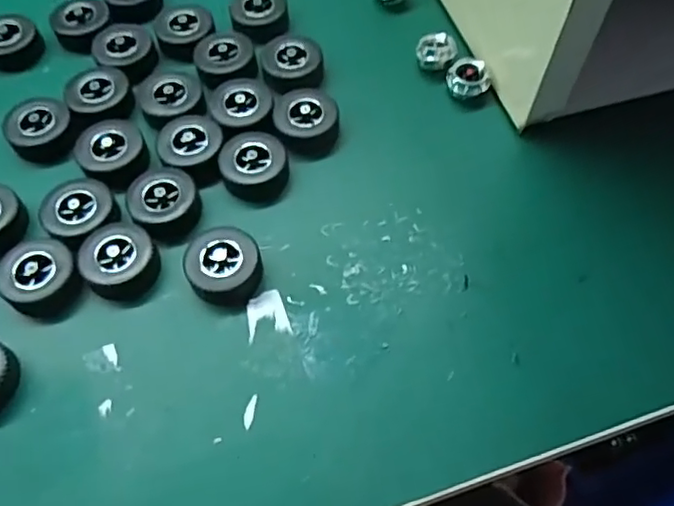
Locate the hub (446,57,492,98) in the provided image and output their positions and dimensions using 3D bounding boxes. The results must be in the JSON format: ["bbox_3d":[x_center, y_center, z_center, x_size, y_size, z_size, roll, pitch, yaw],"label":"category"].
[{"bbox_3d":[0.081,-0.105,0.375,0.025,0.019,0.022,13,60,10],"label":"hub"}]

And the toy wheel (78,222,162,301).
[{"bbox_3d":[-0.113,0.003,0.317,0.037,0.019,0.034,-1,59,2],"label":"toy wheel"}]

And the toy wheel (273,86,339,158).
[{"bbox_3d":[-0.017,-0.078,0.362,0.037,0.020,0.038,-1,59,2],"label":"toy wheel"}]

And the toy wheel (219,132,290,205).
[{"bbox_3d":[-0.047,-0.049,0.348,0.037,0.018,0.038,-1,59,2],"label":"toy wheel"}]

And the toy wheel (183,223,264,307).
[{"bbox_3d":[-0.057,0.007,0.312,0.037,0.018,0.037,-1,59,2],"label":"toy wheel"}]

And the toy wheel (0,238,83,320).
[{"bbox_3d":[-0.152,0.012,0.313,0.036,0.018,0.039,-1,59,2],"label":"toy wheel"}]

